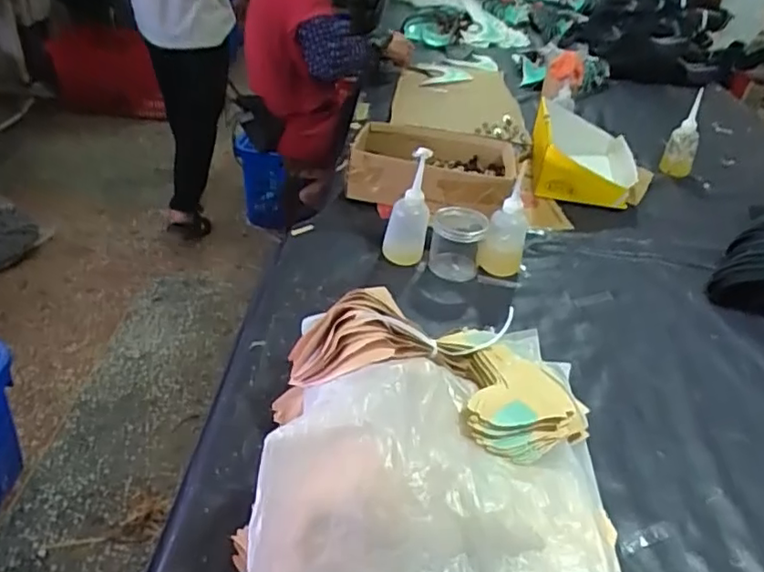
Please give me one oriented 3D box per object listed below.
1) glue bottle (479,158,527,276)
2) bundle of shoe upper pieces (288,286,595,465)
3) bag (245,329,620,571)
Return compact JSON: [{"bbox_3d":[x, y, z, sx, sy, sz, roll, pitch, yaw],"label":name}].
[{"bbox_3d":[0.192,-0.092,0.933,0.068,0.160,0.056,12,36,8],"label":"glue bottle"},{"bbox_3d":[0.072,0.104,0.634,0.336,0.091,0.158,18,36,-2],"label":"bundle of shoe upper pieces"},{"bbox_3d":[0.051,0.176,0.562,0.321,0.140,0.334,3,36,-5],"label":"bag"}]

